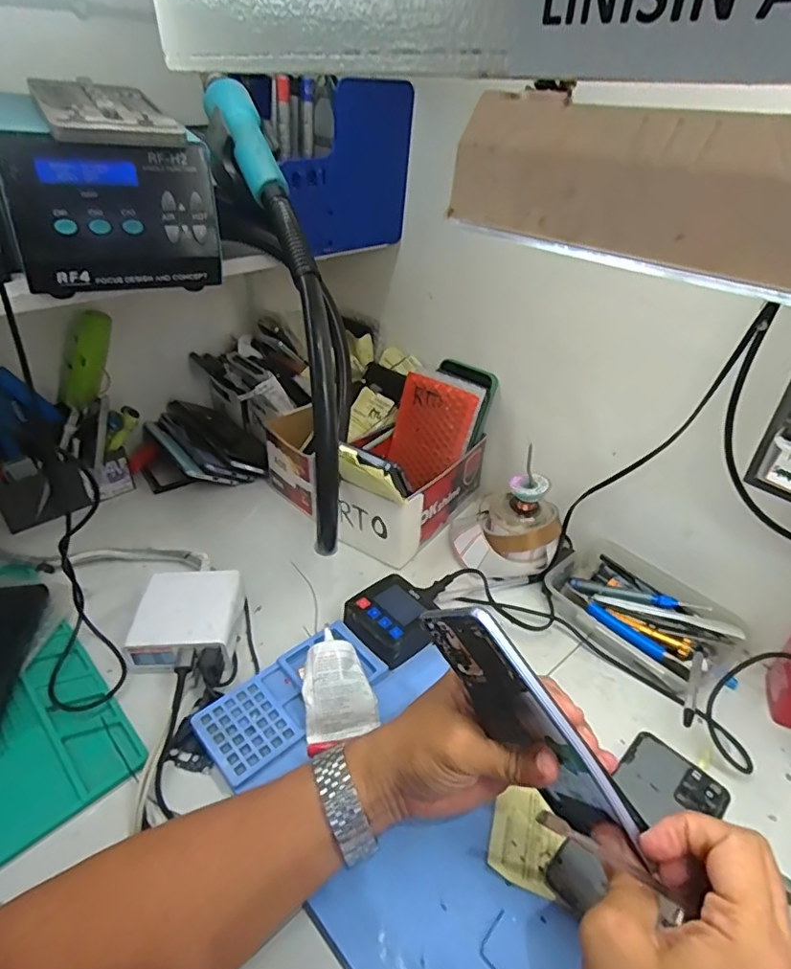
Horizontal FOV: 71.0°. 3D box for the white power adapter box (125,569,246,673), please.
[{"bbox_3d":[-0.190,0.123,0.508,0.088,0.040,0.094,0,37,-4],"label":"white power adapter box"}]

